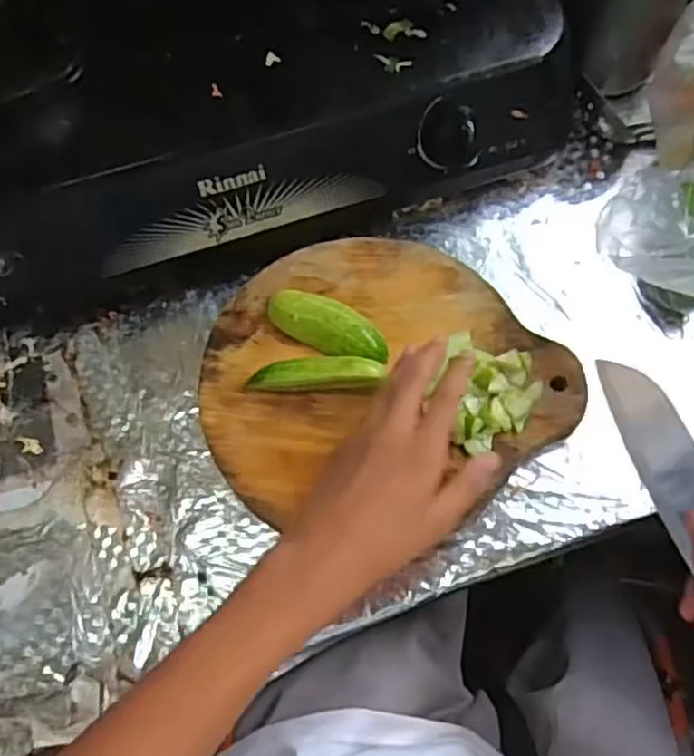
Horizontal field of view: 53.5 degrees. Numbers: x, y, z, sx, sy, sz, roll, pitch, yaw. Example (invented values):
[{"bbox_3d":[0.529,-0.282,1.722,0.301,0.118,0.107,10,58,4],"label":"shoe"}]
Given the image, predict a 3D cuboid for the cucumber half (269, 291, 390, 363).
[{"bbox_3d":[-0.014,-0.038,0.508,0.095,0.018,0.035,29,66,17],"label":"cucumber half"}]

